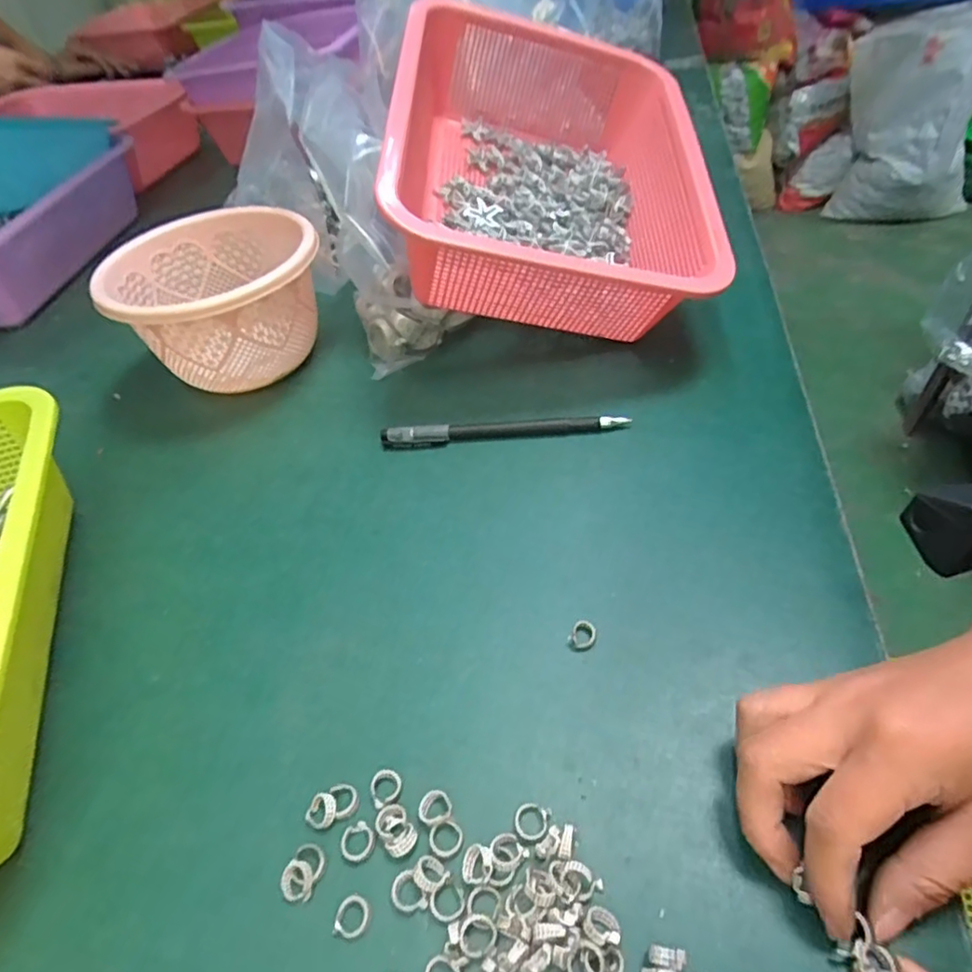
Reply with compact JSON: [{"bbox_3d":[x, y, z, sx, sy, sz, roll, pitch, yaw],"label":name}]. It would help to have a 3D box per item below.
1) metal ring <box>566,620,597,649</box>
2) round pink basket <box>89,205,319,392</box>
[{"bbox_3d":[0.045,0.068,0.277,0.012,0.004,0.015,18,52,22],"label":"metal ring"},{"bbox_3d":[-0.188,-0.129,0.438,0.133,0.091,0.128,-3,47,4],"label":"round pink basket"}]

